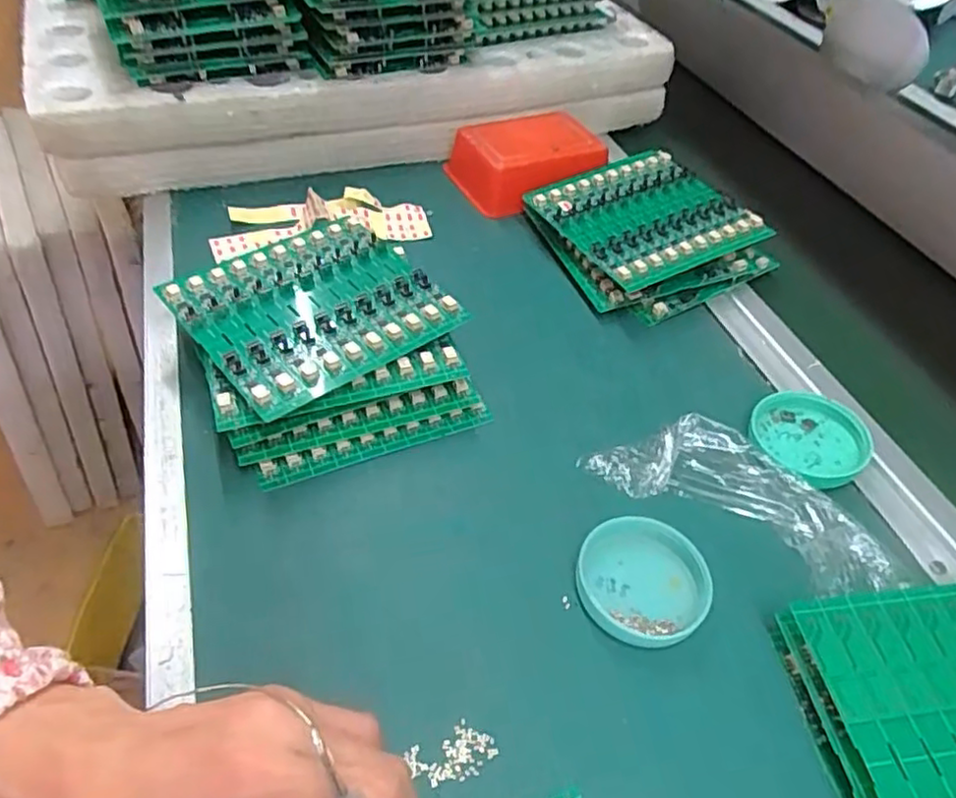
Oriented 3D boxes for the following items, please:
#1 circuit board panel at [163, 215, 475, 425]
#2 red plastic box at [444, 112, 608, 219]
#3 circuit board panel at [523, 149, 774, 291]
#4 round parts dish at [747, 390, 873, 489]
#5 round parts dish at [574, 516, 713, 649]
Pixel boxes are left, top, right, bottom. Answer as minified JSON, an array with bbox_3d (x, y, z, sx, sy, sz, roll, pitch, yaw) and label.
[{"bbox_3d":[-0.098,-0.058,0.396,0.137,0.010,0.127,-31,57,-28],"label":"circuit board panel"},{"bbox_3d":[0.044,-0.209,0.577,0.123,0.041,0.094,-14,50,-17],"label":"red plastic box"},{"bbox_3d":[0.129,-0.141,0.508,0.137,0.017,0.128,-24,55,-19],"label":"circuit board panel"},{"bbox_3d":[0.201,0.022,0.397,0.068,0.012,0.065,3,47,-3],"label":"round parts dish"},{"bbox_3d":[0.082,0.089,0.327,0.063,0.016,0.061,3,47,-3],"label":"round parts dish"}]

